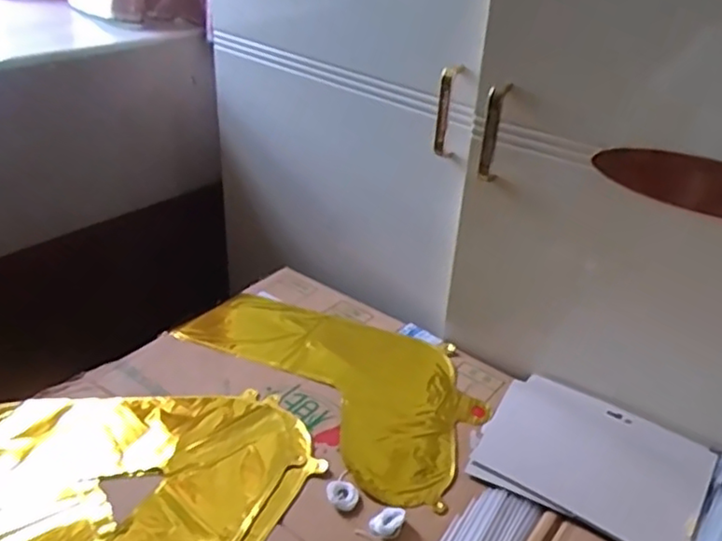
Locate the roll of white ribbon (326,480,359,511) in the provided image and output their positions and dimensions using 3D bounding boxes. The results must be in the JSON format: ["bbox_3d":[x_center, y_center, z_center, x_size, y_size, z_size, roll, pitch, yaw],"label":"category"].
[{"bbox_3d":[-0.017,0.205,0.596,0.029,0.008,0.029,3,32,-2],"label":"roll of white ribbon"}]

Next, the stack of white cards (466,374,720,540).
[{"bbox_3d":[0.233,0.184,0.657,0.206,0.007,0.175,21,36,25],"label":"stack of white cards"}]

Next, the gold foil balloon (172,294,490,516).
[{"bbox_3d":[-0.025,0.111,0.759,0.385,0.013,0.213,27,39,32],"label":"gold foil balloon"}]

